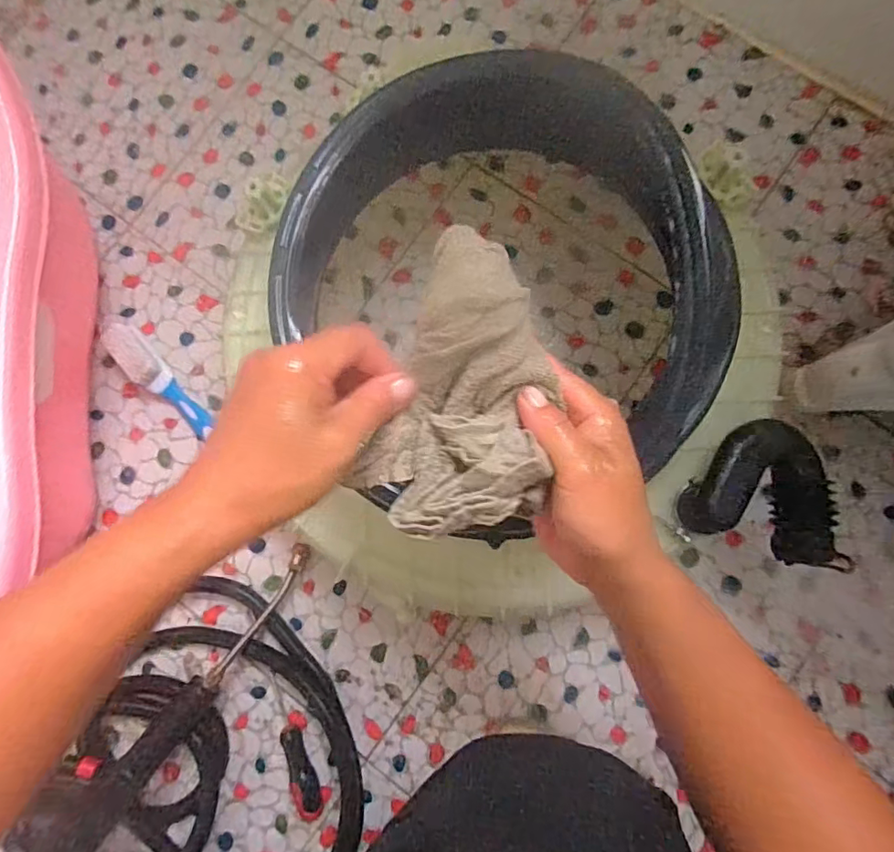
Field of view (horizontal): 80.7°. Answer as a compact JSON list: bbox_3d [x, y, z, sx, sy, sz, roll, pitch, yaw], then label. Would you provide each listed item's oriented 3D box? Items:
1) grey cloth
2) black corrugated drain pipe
[{"bbox_3d":[0.016,-0.014,0.259,0.091,0.028,0.142,24,89,6],"label":"grey cloth"},{"bbox_3d":[0.263,0.052,0.426,0.118,0.039,0.099,20,84,4],"label":"black corrugated drain pipe"}]

